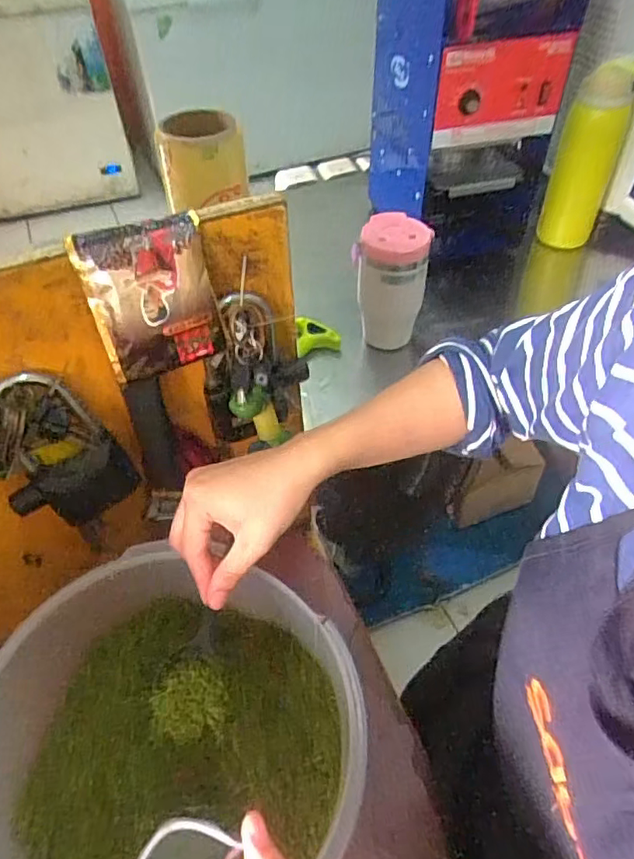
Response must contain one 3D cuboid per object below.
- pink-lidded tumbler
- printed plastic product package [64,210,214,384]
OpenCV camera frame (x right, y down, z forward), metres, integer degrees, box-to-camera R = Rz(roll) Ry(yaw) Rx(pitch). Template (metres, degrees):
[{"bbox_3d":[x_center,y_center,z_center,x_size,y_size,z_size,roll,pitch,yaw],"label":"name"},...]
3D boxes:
[{"bbox_3d":[0.100,-0.200,0.805,0.094,0.164,0.088,-1,48,1],"label":"pink-lidded tumbler"},{"bbox_3d":[-0.116,-0.091,0.408,0.082,0.102,0.015,-16,28,-14],"label":"printed plastic product package"}]

